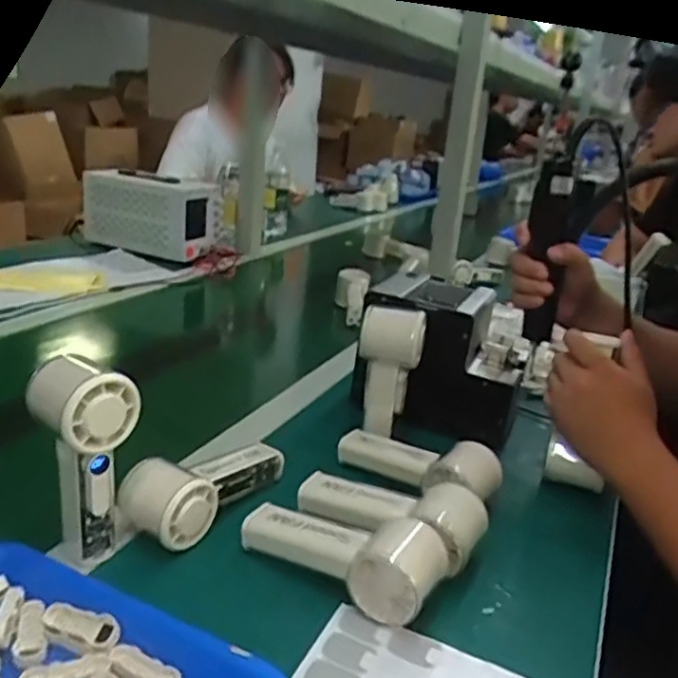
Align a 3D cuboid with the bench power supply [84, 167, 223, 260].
[{"bbox_3d":[-0.390,-0.264,1.410,0.259,0.158,0.143,14,22,23],"label":"bench power supply"}]

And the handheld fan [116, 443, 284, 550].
[{"bbox_3d":[-0.117,0.117,0.572,0.067,0.049,0.147,16,22,27],"label":"handheld fan"}]

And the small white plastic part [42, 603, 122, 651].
[{"bbox_3d":[-0.163,0.182,0.421,0.050,0.015,0.018,9,20,12],"label":"small white plastic part"}]

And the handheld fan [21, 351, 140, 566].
[{"bbox_3d":[-0.182,0.086,0.484,0.055,0.143,0.054,-15,26,-41],"label":"handheld fan"}]

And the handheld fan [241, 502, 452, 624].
[{"bbox_3d":[0.004,0.157,0.507,0.156,0.054,0.061,16,23,29],"label":"handheld fan"}]

